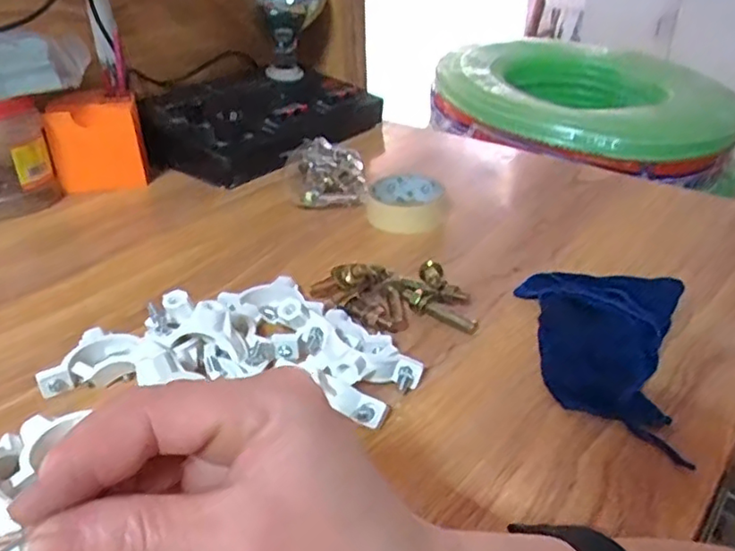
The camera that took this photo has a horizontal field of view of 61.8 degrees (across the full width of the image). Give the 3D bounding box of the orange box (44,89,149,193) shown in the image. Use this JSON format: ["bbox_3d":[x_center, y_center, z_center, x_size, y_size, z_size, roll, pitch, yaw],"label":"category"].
[{"bbox_3d":[-0.321,-0.160,0.734,0.098,0.093,0.070,-8,33,-12],"label":"orange box"}]

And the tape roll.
[{"bbox_3d":[0.038,-0.071,0.650,0.083,0.034,0.088,0,33,0],"label":"tape roll"}]

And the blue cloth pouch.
[{"bbox_3d":[0.167,0.046,0.447,0.114,0.032,0.176,11,34,17],"label":"blue cloth pouch"}]

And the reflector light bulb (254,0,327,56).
[{"bbox_3d":[-0.120,-0.394,0.910,0.115,0.106,0.119,-2,33,-3],"label":"reflector light bulb"}]

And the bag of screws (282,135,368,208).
[{"bbox_3d":[-0.049,-0.121,0.727,0.094,0.042,0.134,-5,33,-8],"label":"bag of screws"}]

